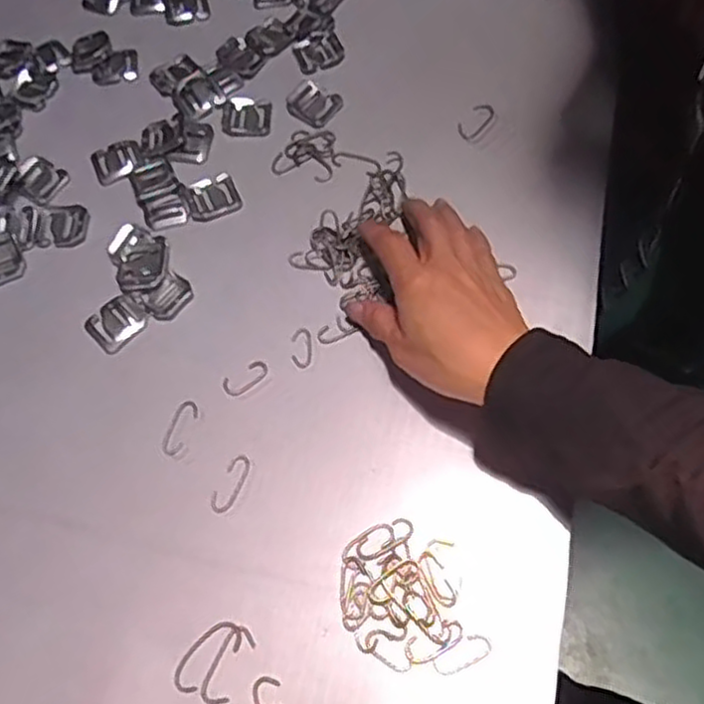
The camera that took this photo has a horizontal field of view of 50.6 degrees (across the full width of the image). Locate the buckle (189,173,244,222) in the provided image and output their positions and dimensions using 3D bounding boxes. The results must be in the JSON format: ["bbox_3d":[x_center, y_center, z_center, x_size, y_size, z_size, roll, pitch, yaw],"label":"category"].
[{"bbox_3d":[-0.094,-0.105,0.501,0.033,0.004,0.032,-23,65,-7],"label":"buckle"}]

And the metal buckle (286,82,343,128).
[{"bbox_3d":[-0.028,-0.178,0.532,0.037,0.004,0.031,31,70,17],"label":"metal buckle"}]

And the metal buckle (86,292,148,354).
[{"bbox_3d":[-0.148,-0.020,0.469,0.030,0.004,0.036,40,73,19],"label":"metal buckle"}]

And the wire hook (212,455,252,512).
[{"bbox_3d":[-0.068,0.074,0.418,0.013,0.004,0.034,23,68,14],"label":"wire hook"}]

